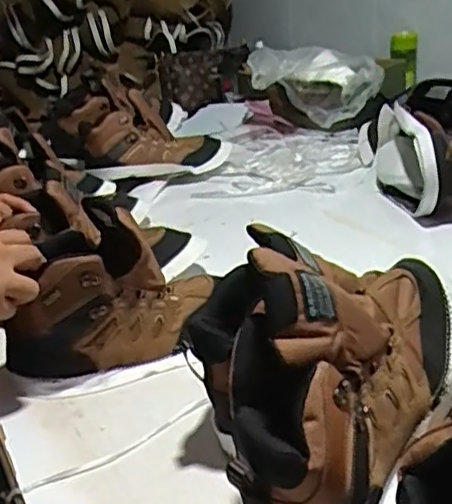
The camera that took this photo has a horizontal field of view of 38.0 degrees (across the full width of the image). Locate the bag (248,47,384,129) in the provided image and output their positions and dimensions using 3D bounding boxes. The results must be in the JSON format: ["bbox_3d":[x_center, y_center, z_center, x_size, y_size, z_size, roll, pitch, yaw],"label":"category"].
[{"bbox_3d":[0.197,-0.369,1.453,0.283,0.144,0.124,-1,25,10],"label":"bag"}]

